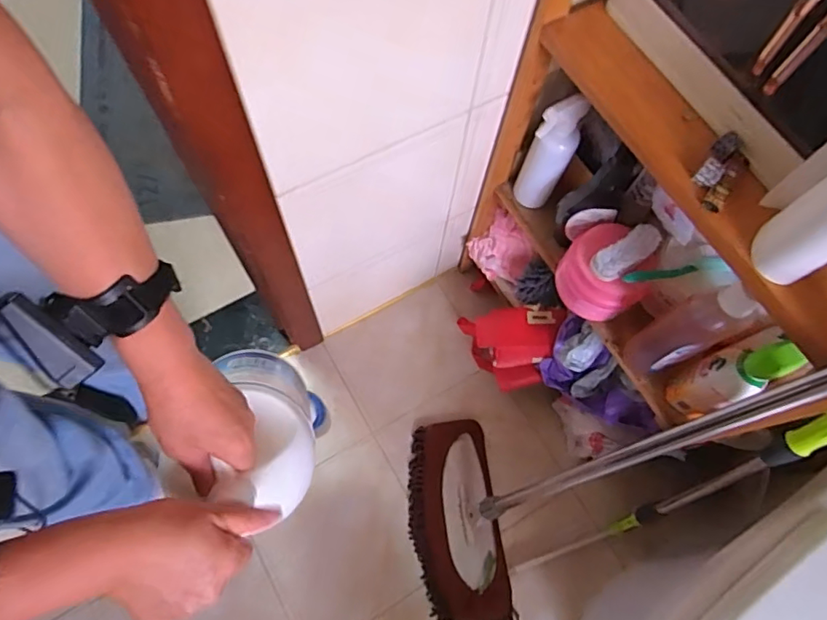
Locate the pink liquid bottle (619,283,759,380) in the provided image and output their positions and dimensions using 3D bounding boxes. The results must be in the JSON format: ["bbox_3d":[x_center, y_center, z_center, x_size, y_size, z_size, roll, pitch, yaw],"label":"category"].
[{"bbox_3d":[0.364,0.035,0.745,0.058,0.218,0.069,-27,73,-13],"label":"pink liquid bottle"}]

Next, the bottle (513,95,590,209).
[{"bbox_3d":[0.205,-0.232,0.822,0.061,0.223,0.054,28,70,8],"label":"bottle"}]

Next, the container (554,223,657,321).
[{"bbox_3d":[0.290,-0.059,0.830,0.110,0.115,0.134,-35,75,-15],"label":"container"}]

